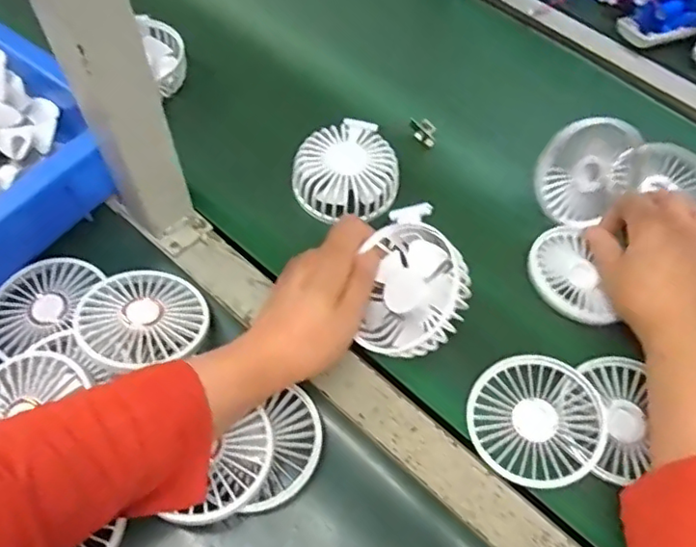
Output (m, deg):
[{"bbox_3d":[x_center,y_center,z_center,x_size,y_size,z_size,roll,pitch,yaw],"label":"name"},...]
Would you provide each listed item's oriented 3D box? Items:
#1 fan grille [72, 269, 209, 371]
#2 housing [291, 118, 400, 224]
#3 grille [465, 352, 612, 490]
[{"bbox_3d":[-0.148,0.031,0.432,0.085,0.025,0.080,2,59,-3],"label":"fan grille"},{"bbox_3d":[-0.002,-0.087,0.506,0.087,0.030,0.085,2,59,-3],"label":"housing"},{"bbox_3d":[0.129,0.100,0.412,0.088,0.011,0.088,-7,56,10],"label":"grille"}]

